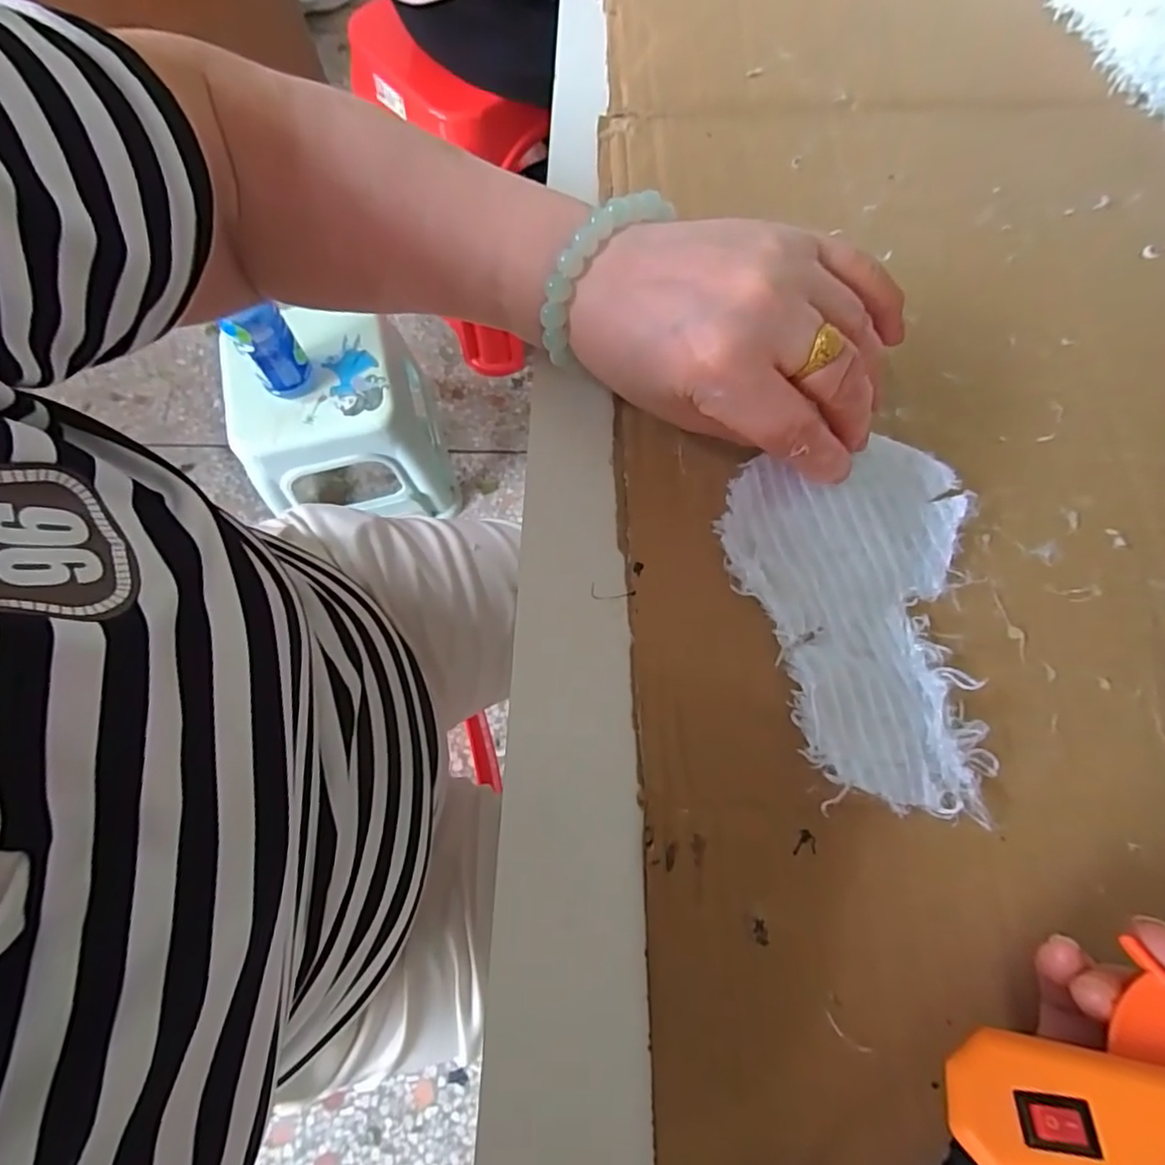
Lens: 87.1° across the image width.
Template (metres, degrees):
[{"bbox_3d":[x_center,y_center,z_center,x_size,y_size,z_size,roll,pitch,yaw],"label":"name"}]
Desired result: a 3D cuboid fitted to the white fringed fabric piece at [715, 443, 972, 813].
[{"bbox_3d":[0.098,0.008,0.233,0.090,0.009,0.135,9,72,1],"label":"white fringed fabric piece"}]

